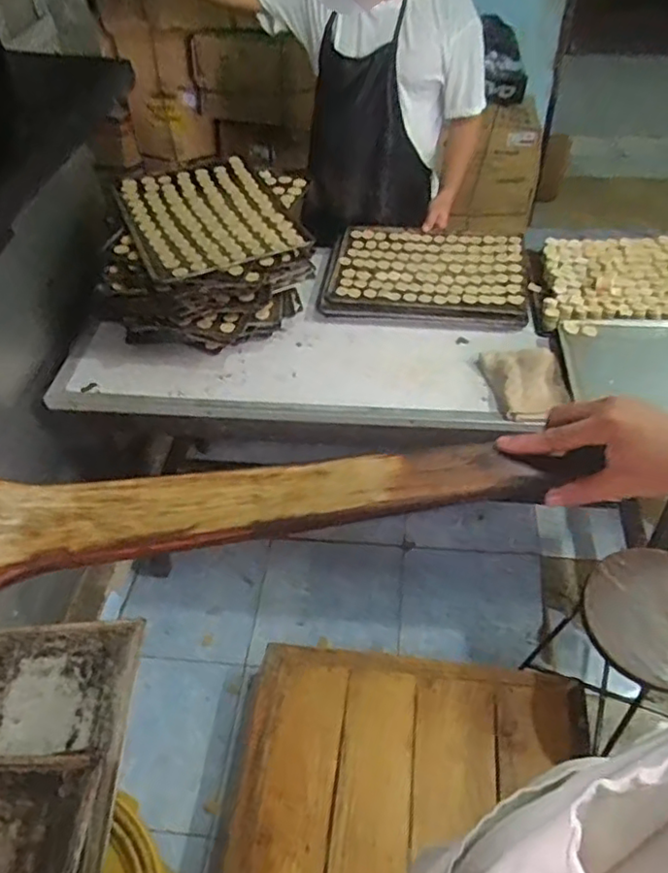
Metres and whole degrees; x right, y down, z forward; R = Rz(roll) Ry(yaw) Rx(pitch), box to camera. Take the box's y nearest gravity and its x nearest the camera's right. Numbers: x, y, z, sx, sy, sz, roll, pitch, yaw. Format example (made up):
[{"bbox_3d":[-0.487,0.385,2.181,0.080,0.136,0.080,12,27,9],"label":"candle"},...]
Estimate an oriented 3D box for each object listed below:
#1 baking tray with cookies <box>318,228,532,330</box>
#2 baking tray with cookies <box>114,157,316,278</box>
[{"bbox_3d":[0.229,-0.399,1.594,0.485,0.036,0.383,8,48,10],"label":"baking tray with cookies"},{"bbox_3d":[-0.290,-0.507,1.459,0.331,0.030,0.497,-21,50,-16],"label":"baking tray with cookies"}]

